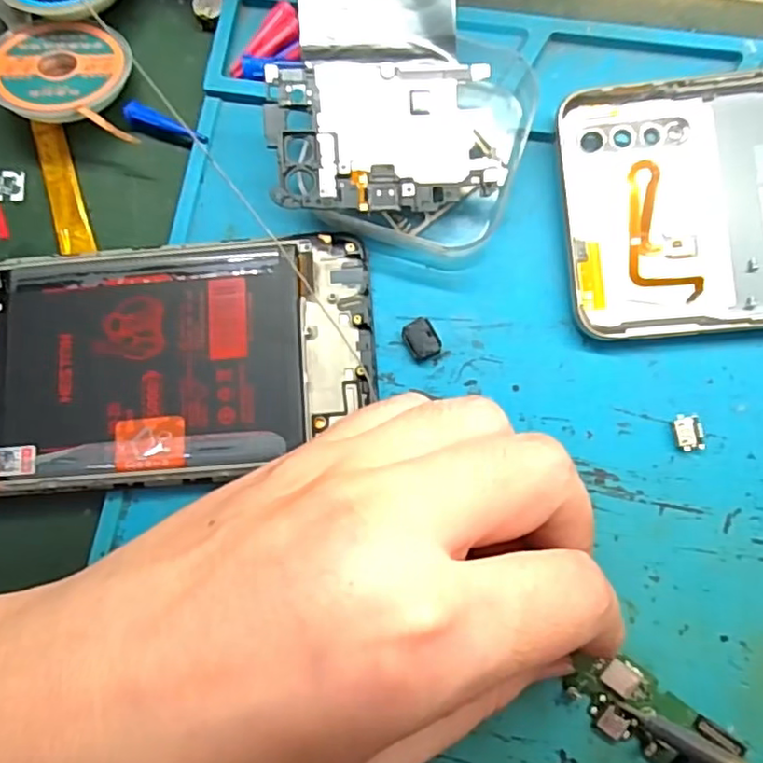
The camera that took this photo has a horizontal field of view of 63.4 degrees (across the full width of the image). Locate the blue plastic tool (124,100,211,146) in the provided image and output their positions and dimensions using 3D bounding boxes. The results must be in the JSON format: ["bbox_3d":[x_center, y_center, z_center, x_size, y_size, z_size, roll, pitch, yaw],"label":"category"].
[{"bbox_3d":[-0.071,-0.084,0.203,0.029,0.004,0.007,24,84,7],"label":"blue plastic tool"}]

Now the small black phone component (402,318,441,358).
[{"bbox_3d":[0.012,-0.013,0.187,0.009,0.004,0.012,-27,81,0],"label":"small black phone component"}]

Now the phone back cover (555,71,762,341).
[{"bbox_3d":[0.137,-0.055,0.180,0.161,0.013,0.074,-4,81,3],"label":"phone back cover"}]

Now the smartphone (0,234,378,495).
[{"bbox_3d":[-0.081,-0.004,0.189,0.155,0.011,0.070,-5,81,3],"label":"smartphone"}]

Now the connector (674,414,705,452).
[{"bbox_3d":[0.088,0.015,0.177,0.008,0.004,0.010,-1,81,4],"label":"connector"}]

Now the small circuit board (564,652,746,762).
[{"bbox_3d":[0.072,0.091,0.165,0.043,0.004,0.020,33,85,11],"label":"small circuit board"}]

